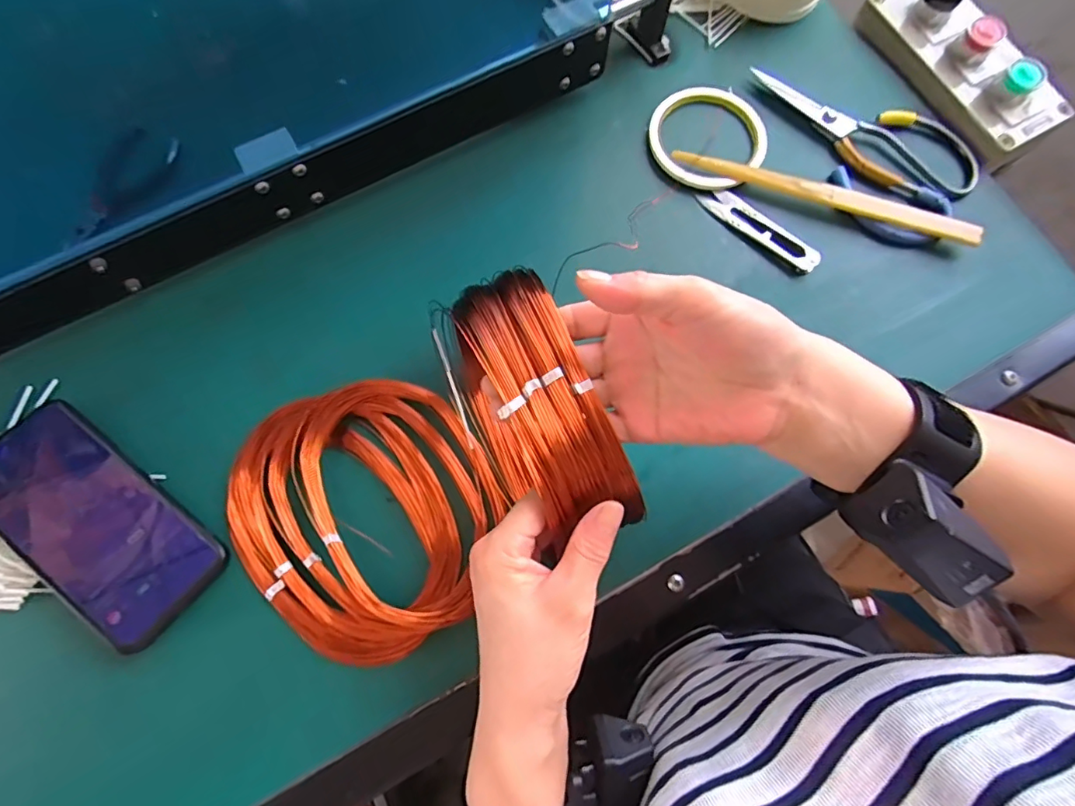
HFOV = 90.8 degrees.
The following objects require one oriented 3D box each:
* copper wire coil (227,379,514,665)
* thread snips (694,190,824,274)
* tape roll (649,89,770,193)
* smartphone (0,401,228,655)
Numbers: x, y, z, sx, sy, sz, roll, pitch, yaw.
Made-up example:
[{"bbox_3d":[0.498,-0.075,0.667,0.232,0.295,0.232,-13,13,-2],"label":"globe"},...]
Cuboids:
[{"bbox_3d":[-0.107,0.068,0.336,0.156,0.026,0.169,0,74,0],"label":"copper wire coil"},{"bbox_3d":[0.166,-0.133,0.395,0.099,0.009,0.022,40,78,10],"label":"thread snips"},{"bbox_3d":[0.132,-0.207,0.412,0.091,0.005,0.088,0,74,0],"label":"tape roll"},{"bbox_3d":[-0.280,0.072,0.331,0.167,0.010,0.075,39,70,6],"label":"smartphone"}]

